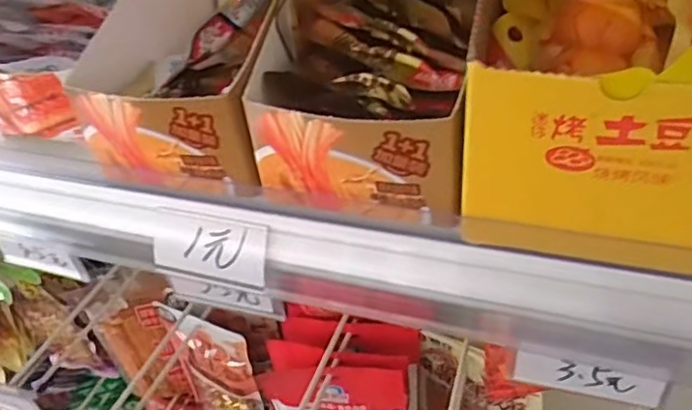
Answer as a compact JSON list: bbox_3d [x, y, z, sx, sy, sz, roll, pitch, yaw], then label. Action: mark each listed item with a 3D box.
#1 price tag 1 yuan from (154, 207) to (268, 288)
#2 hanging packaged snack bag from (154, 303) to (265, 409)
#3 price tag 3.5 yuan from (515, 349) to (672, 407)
[{"bbox_3d":[-0.076,0.023,0.334,0.071,0.037,0.004,7,9,19],"label":"price tag 1 yuan"},{"bbox_3d":[-0.173,0.242,0.830,0.133,0.250,0.019,17,46,25],"label":"hanging packaged snack bag"},{"bbox_3d":[0.125,0.089,0.310,0.071,0.029,0.004,8,43,17],"label":"price tag 3.5 yuan"}]

